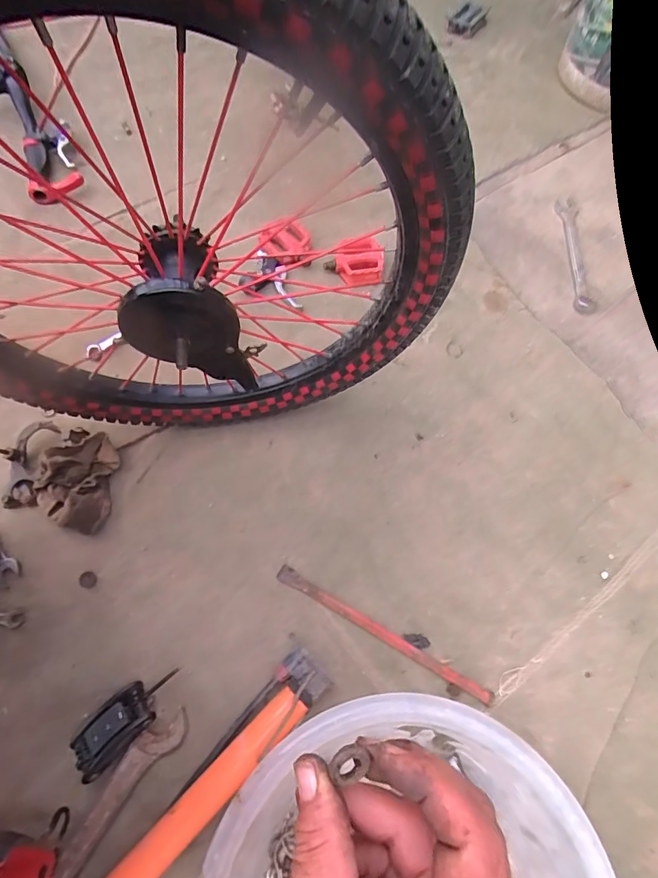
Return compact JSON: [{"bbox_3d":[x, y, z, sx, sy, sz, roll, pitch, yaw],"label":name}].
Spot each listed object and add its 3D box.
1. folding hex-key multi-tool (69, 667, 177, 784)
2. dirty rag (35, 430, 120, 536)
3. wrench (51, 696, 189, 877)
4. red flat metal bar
[{"bbox_3d":[-0.215,0.294,0.481,0.049,0.031,0.118,43,72,15],"label":"folding hex-key multi-tool"},{"bbox_3d":[-0.309,0.050,0.569,0.103,0.051,0.114,35,70,12],"label":"dirty rag"},{"bbox_3d":[-0.241,0.396,0.449,0.049,0.013,0.264,31,70,10],"label":"wrench"},{"bbox_3d":[0.062,0.229,0.534,0.281,0.006,0.017,28,69,9],"label":"red flat metal bar"}]

